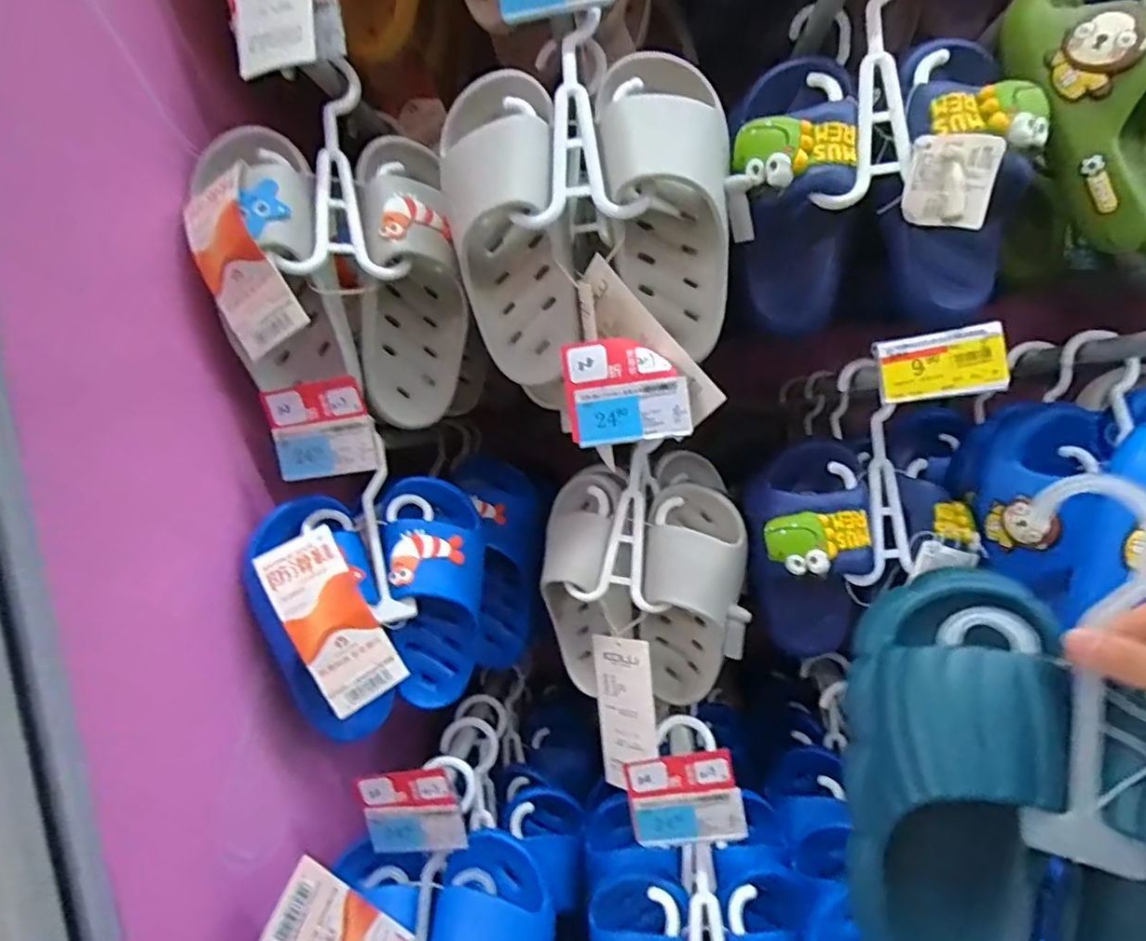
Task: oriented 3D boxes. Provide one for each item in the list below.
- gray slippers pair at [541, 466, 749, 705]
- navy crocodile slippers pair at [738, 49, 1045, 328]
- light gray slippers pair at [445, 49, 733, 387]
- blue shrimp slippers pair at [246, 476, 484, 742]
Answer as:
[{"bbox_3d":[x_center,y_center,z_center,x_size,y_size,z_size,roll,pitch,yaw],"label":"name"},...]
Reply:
[{"bbox_3d":[0.066,0.108,0.557,0.182,0.207,0.072,-7,5,11],"label":"gray slippers pair"},{"bbox_3d":[0.213,-0.200,0.417,0.182,0.181,0.069,-6,6,17],"label":"navy crocodile slippers pair"},{"bbox_3d":[0.012,-0.184,0.445,0.195,0.202,0.080,-7,5,7],"label":"light gray slippers pair"},{"bbox_3d":[-0.160,0.116,0.505,0.174,0.195,0.072,-12,7,-41],"label":"blue shrimp slippers pair"}]

